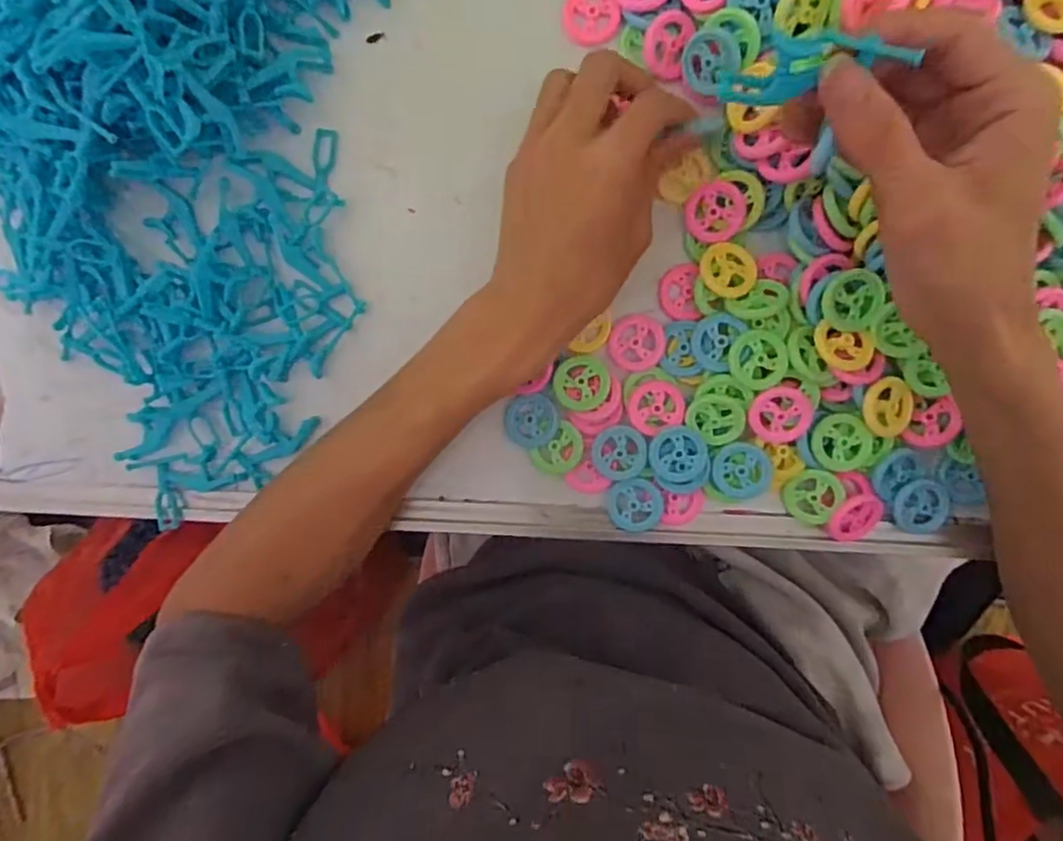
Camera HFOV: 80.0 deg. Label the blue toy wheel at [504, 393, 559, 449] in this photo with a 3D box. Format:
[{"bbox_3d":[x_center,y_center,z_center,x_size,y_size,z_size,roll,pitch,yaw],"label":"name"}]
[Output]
[{"bbox_3d":[0.000,0.001,0.346,0.031,0.008,0.028,-38,90,8],"label":"blue toy wheel"}]

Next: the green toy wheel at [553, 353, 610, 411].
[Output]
[{"bbox_3d":[0.027,-0.020,0.337,0.029,0.009,0.030,1,95,6],"label":"green toy wheel"}]

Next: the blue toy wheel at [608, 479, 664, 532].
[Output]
[{"bbox_3d":[0.056,0.046,0.341,0.028,0.004,0.028,-1,95,6],"label":"blue toy wheel"}]

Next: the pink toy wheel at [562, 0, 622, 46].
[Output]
[{"bbox_3d":[0.031,-0.209,0.326,0.029,0.005,0.028,1,95,6],"label":"pink toy wheel"}]

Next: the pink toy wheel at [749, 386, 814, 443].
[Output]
[{"bbox_3d":[0.127,-0.003,0.322,0.029,0.006,0.029,14,111,12],"label":"pink toy wheel"}]

